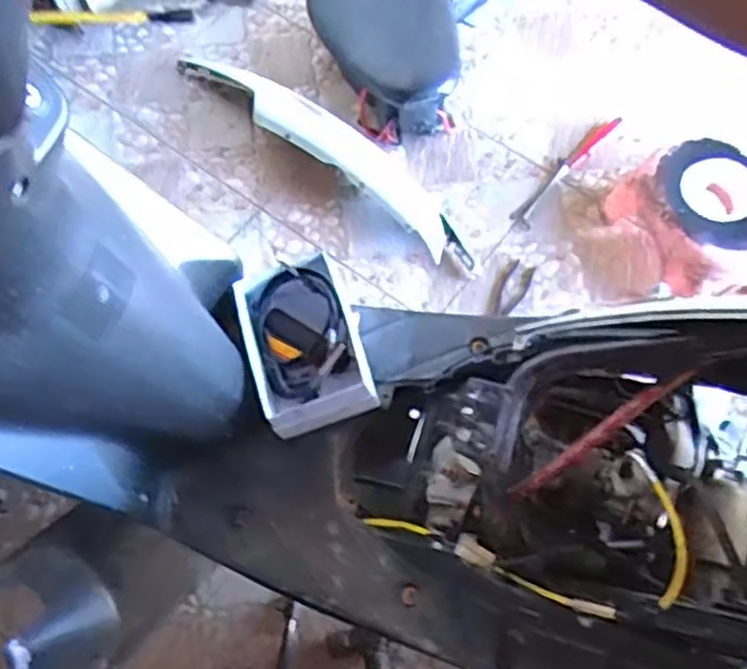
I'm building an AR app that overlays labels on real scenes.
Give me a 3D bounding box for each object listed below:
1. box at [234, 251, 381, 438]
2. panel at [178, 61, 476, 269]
[{"bbox_3d":[-0.091,0.013,1.011,0.157,0.071,0.238,-15,68,-6],"label":"box"},{"bbox_3d":[-0.104,-0.388,1.474,0.790,0.128,0.133,36,72,14],"label":"panel"}]

